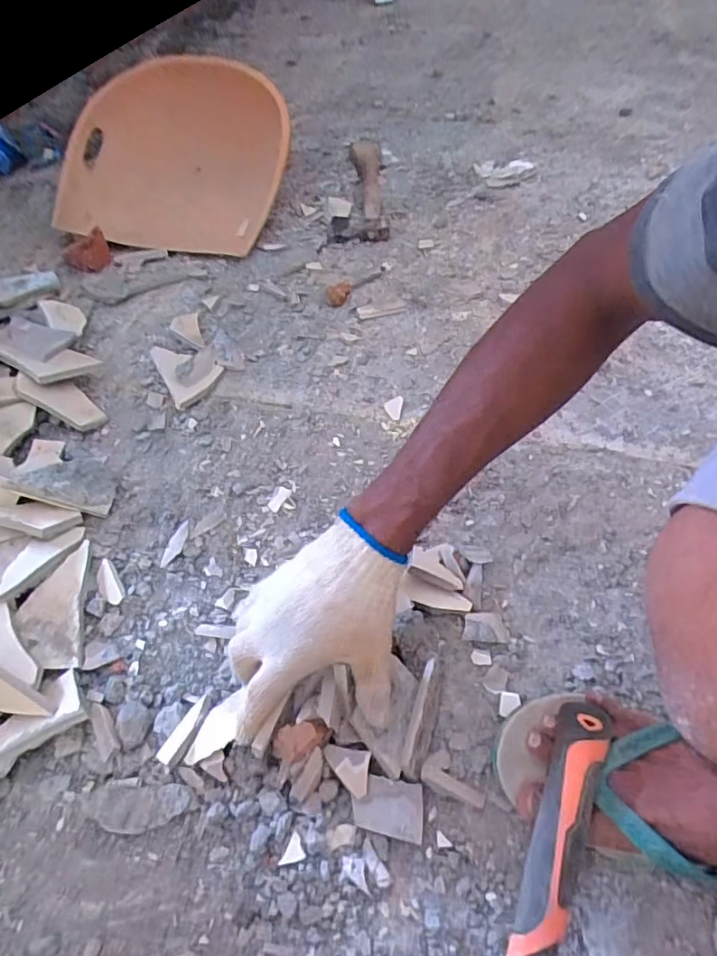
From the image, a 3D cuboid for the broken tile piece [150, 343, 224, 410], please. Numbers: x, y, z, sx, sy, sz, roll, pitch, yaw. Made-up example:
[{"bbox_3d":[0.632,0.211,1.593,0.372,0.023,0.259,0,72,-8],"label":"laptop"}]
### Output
[{"bbox_3d":[-0.226,-0.150,0.726,0.074,0.024,0.118,-24,55,-17],"label":"broken tile piece"}]

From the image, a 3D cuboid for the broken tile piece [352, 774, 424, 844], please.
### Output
[{"bbox_3d":[0.024,0.263,0.436,0.055,0.009,0.039,6,52,6],"label":"broken tile piece"}]

